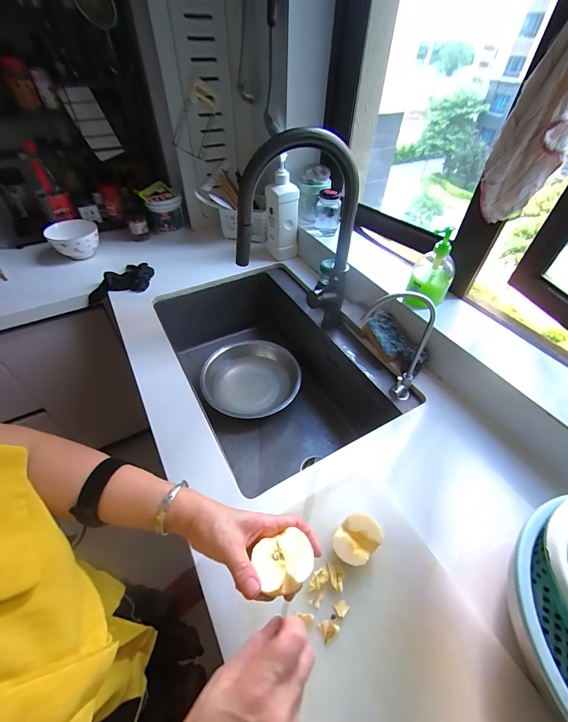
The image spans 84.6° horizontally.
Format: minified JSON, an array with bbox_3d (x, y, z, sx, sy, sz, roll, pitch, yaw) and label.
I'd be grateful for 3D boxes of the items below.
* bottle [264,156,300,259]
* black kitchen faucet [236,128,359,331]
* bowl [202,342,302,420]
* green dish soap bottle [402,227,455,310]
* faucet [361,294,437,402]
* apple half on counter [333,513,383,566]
[{"bbox_3d":[-0.009,-0.449,0.941,0.088,0.265,0.070,-20,50,-19],"label":"bottle"},{"bbox_3d":[0.040,-0.220,0.658,0.261,0.432,0.067,-19,50,-18],"label":"black kitchen faucet"},{"bbox_3d":[-0.089,0.061,0.908,0.257,0.075,0.264,0,47,0],"label":"bowl"},{"bbox_3d":[0.318,-0.191,0.660,0.080,0.152,0.069,19,49,16],"label":"green dish soap bottle"},{"bbox_3d":[0.202,-0.015,0.586,0.135,0.259,0.038,0,47,-1],"label":"faucet"},{"bbox_3d":[0.099,0.249,0.431,0.062,0.050,0.050,-33,55,-28],"label":"apple half on counter"}]

